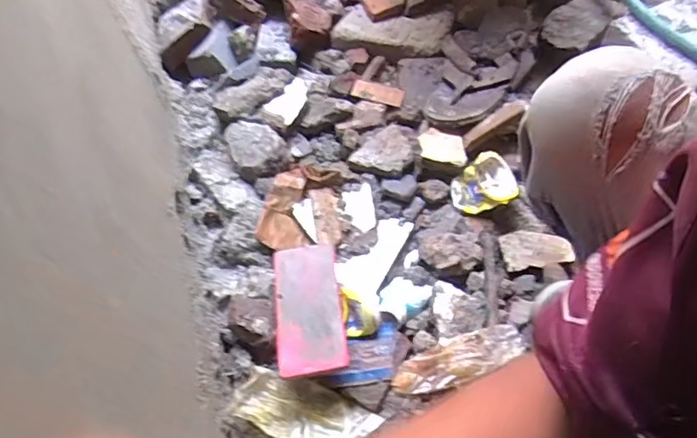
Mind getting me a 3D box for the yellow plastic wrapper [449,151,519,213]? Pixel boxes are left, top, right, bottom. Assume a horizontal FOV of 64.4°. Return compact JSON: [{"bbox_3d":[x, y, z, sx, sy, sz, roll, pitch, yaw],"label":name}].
[{"bbox_3d":[0.200,-0.051,0.812,0.092,0.049,0.082,17,67,14],"label":"yellow plastic wrapper"}]

